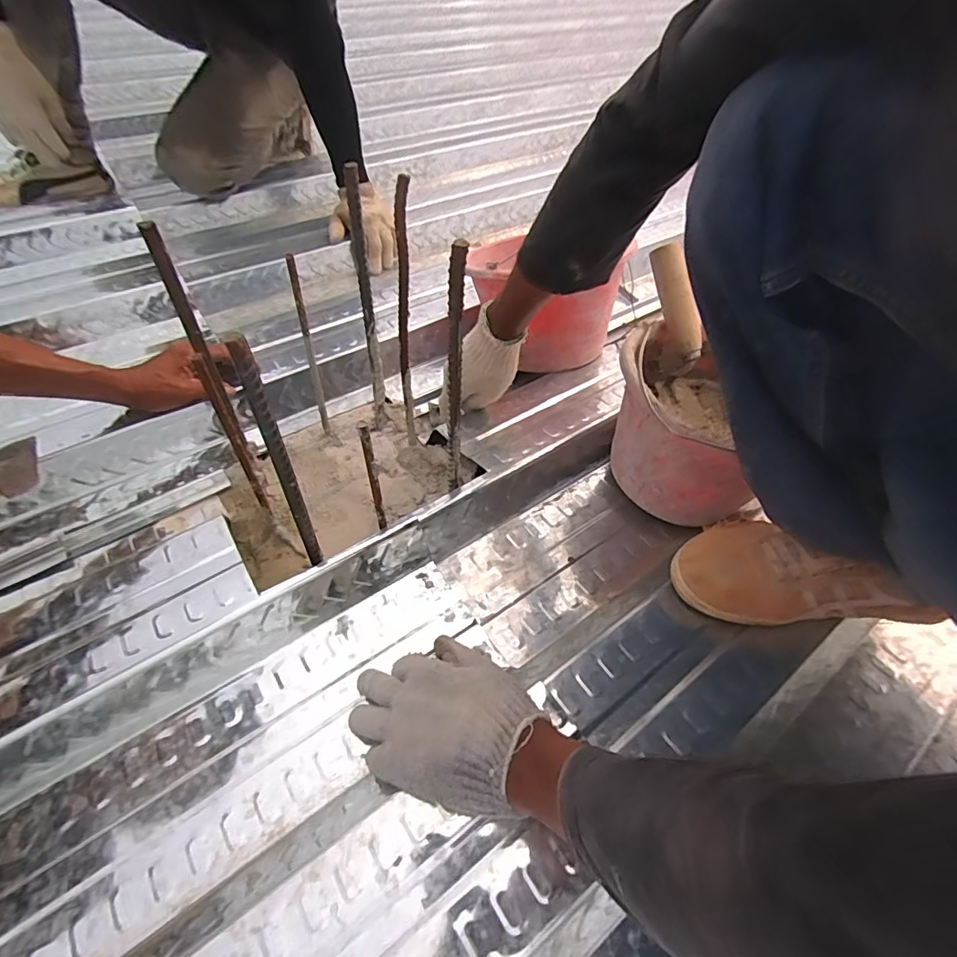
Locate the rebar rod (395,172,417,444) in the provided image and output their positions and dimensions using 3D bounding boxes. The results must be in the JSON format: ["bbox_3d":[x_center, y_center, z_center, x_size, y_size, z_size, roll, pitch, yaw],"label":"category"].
[{"bbox_3d":[-0.076,-0.146,0.521,0.019,0.314,0.015,-7,52,-9],"label":"rebar rod"}]

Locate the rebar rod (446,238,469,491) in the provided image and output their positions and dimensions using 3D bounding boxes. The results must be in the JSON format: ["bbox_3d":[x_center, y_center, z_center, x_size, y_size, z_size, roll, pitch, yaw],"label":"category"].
[{"bbox_3d":[-0.023,-0.084,0.465,0.013,0.268,0.016,37,56,26],"label":"rebar rod"}]

